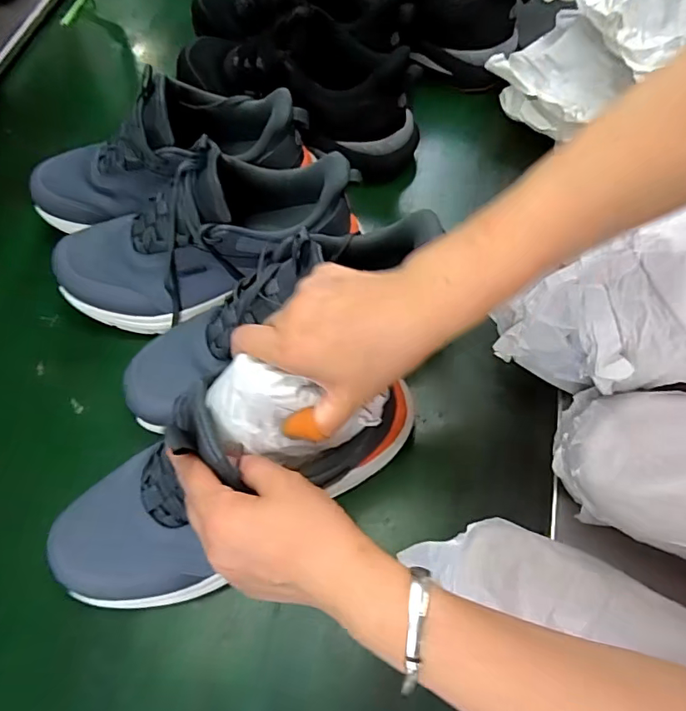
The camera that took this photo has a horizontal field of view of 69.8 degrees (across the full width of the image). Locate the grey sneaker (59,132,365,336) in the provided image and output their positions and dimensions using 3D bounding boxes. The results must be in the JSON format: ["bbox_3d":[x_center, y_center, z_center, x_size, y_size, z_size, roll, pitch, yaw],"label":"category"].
[{"bbox_3d":[-0.135,-0.116,0.470,0.292,0.116,0.111,-10,63,-1],"label":"grey sneaker"}]

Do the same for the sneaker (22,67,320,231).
[{"bbox_3d":[-0.186,-0.202,0.499,0.293,0.117,0.089,-14,63,-3],"label":"sneaker"}]

